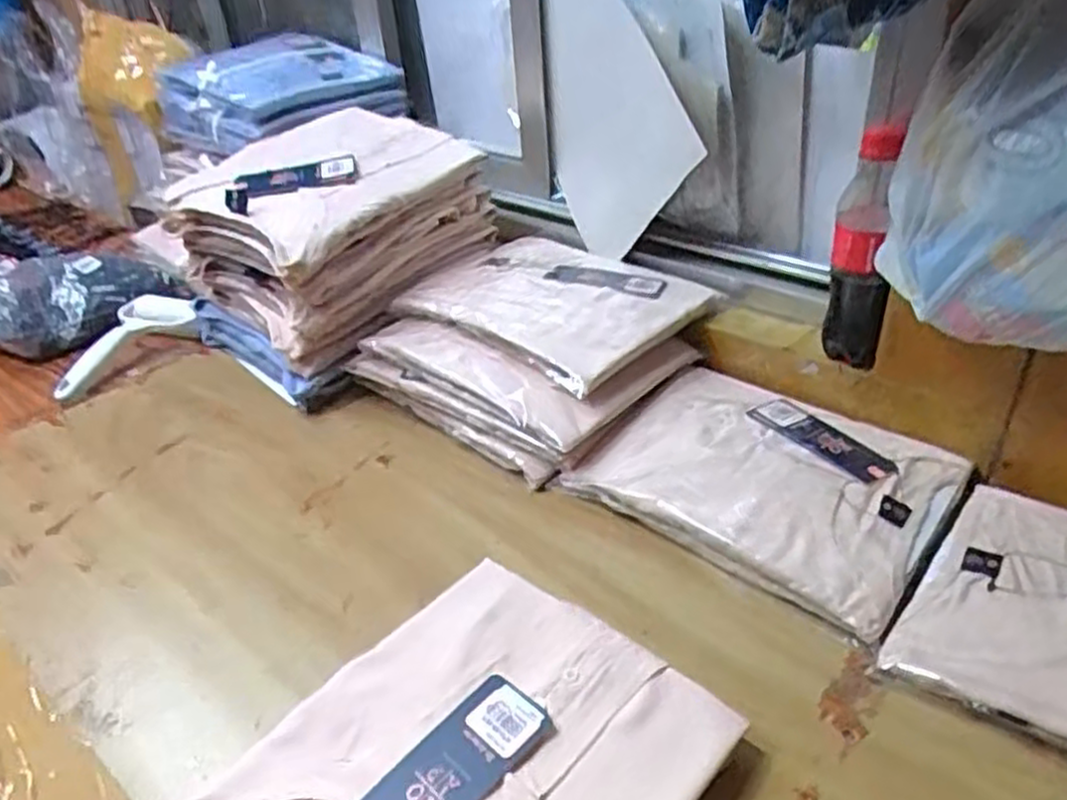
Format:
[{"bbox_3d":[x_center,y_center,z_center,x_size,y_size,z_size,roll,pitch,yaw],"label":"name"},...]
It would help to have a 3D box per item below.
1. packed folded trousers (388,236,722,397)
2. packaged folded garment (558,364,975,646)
[{"bbox_3d":[0.020,-0.100,0.760,0.237,0.033,0.208,24,43,36],"label":"packed folded trousers"},{"bbox_3d":[0.186,0.058,0.621,0.253,0.024,0.205,22,42,34],"label":"packaged folded garment"}]

